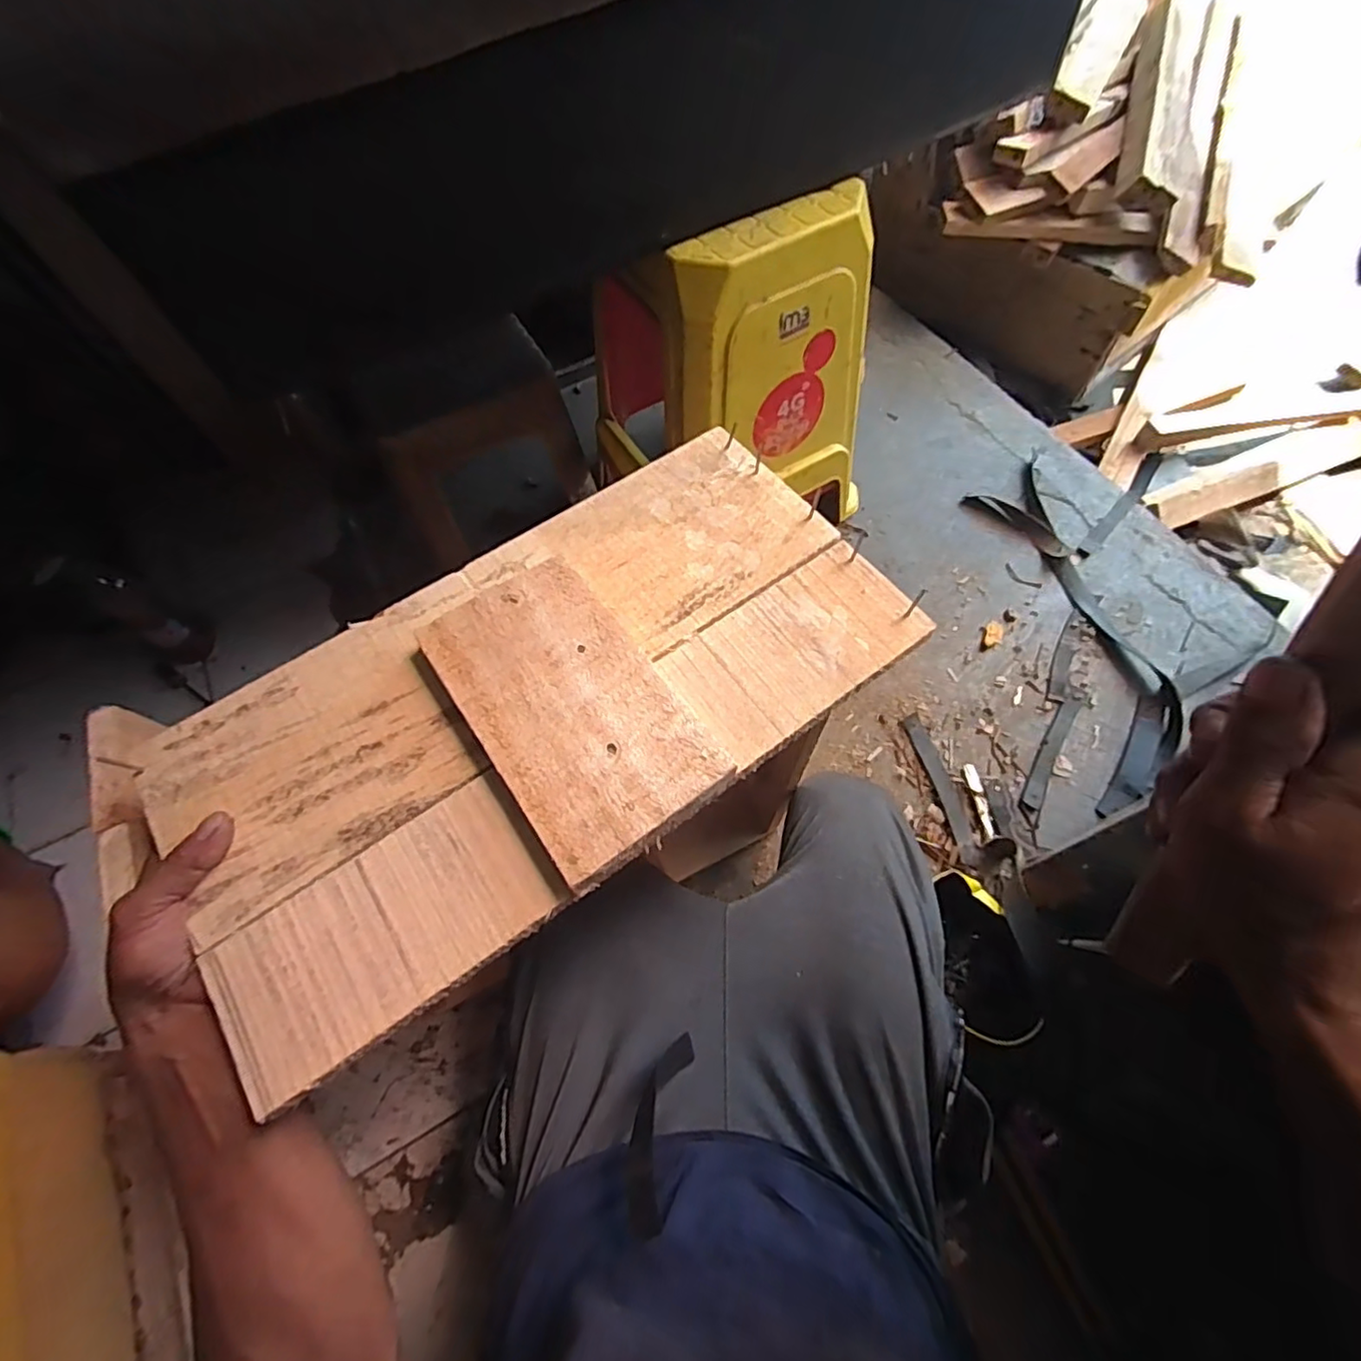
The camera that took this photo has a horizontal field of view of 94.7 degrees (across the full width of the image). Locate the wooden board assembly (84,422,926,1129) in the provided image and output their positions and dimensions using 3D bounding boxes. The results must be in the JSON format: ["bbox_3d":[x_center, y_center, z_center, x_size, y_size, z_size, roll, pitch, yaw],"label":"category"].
[{"bbox_3d":[-0.083,0.014,0.413,0.485,0.040,0.265,-33,66,-16],"label":"wooden board assembly"}]

